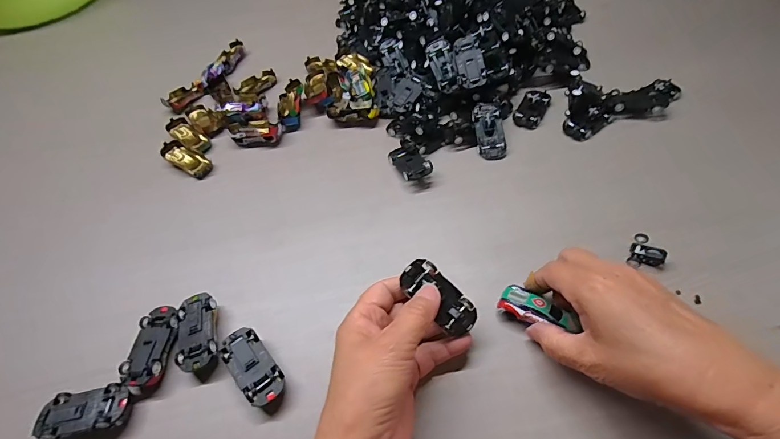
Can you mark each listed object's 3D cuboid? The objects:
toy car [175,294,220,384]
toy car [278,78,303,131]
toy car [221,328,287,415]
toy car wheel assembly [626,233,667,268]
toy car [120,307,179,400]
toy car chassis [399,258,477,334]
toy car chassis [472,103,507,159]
[{"bbox_3d":[-0.161,0.097,0.326,0.031,0.019,0.067,-13,50,-9],"label":"toy car"},{"bbox_3d":[-0.127,-0.145,0.492,0.031,0.018,0.071,-5,65,-2],"label":"toy car"},{"bbox_3d":[-0.107,0.117,0.306,0.031,0.019,0.064,-34,56,-25],"label":"toy car"},{"bbox_3d":[0.222,0.029,0.335,0.024,0.015,0.031,24,60,22],"label":"toy car wheel assembly"},{"bbox_3d":[-0.198,0.109,0.324,0.034,0.019,0.071,1,62,3],"label":"toy car"},{"bbox_3d":[0.038,0.059,0.295,0.065,0.012,0.029,45,61,5],"label":"toy car chassis"},{"bbox_3d":[0.111,-0.101,0.430,0.030,0.016,0.069,-7,76,-4],"label":"toy car chassis"}]

